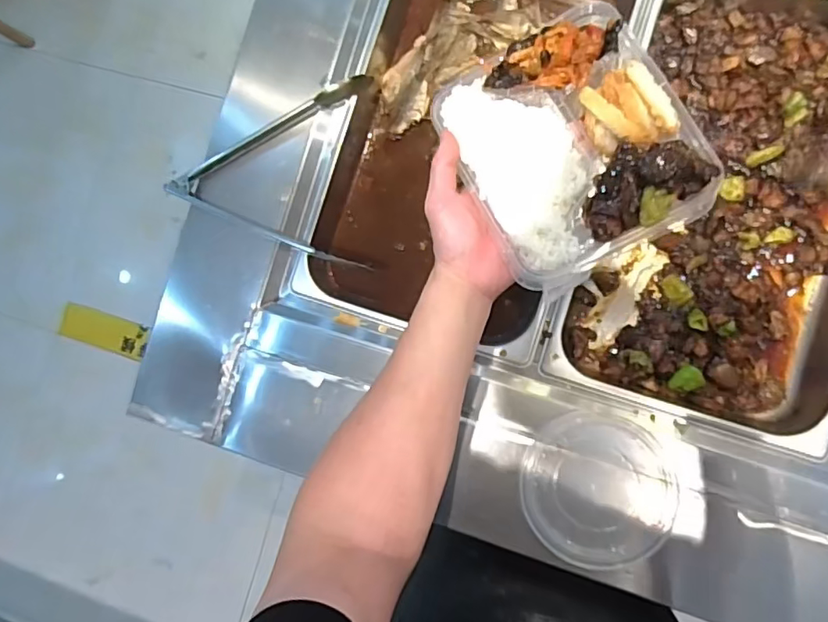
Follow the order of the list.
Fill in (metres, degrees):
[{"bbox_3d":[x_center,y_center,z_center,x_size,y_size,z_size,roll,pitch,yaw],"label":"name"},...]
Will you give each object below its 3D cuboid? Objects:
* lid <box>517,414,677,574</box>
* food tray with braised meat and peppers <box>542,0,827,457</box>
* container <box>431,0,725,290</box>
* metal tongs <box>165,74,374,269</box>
[{"bbox_3d":[0.204,0.199,0.610,0.160,0.021,0.162,0,89,8],"label":"lid"},{"bbox_3d":[0.363,-0.132,0.624,0.294,0.080,0.514,17,87,10],"label":"food tray with braised meat and peppers"},{"bbox_3d":[0.128,-0.138,0.447,0.165,0.056,0.200,-28,85,7],"label":"container"},{"bbox_3d":[-0.179,-0.174,0.676,0.250,0.020,0.226,3,90,9],"label":"metal tongs"}]

